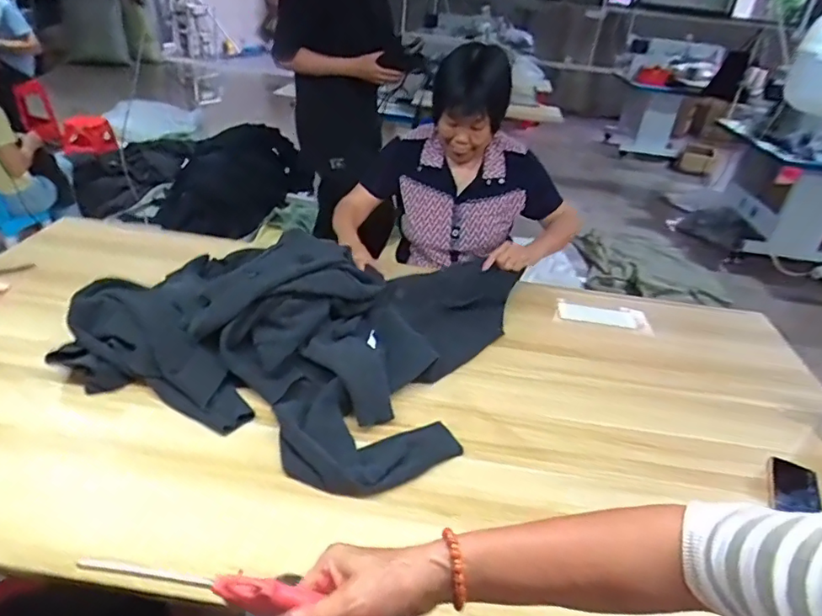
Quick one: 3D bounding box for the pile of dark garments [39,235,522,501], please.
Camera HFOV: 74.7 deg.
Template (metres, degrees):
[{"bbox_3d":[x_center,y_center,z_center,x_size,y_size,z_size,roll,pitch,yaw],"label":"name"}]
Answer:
[{"bbox_3d":[-0.209,-0.019,1.115,0.732,0.221,0.660,15,33,13],"label":"pile of dark garments"}]

